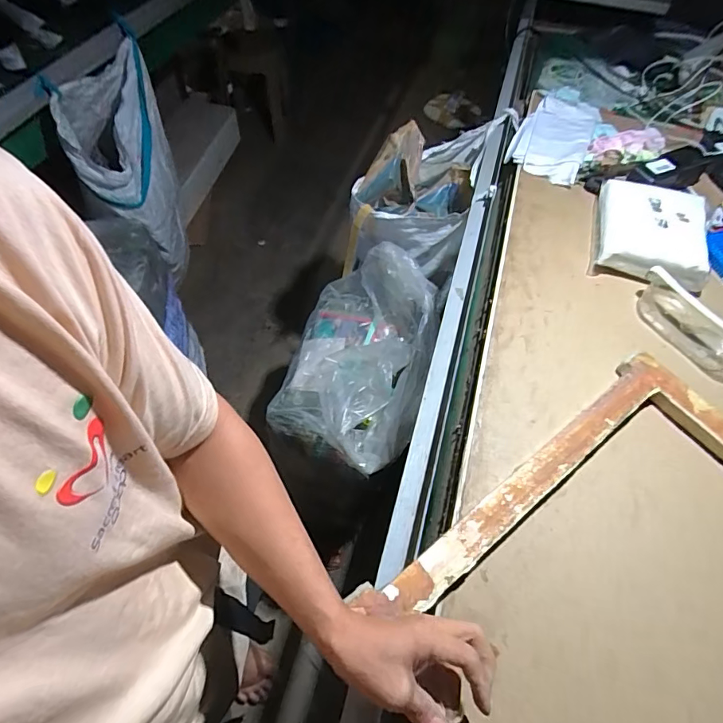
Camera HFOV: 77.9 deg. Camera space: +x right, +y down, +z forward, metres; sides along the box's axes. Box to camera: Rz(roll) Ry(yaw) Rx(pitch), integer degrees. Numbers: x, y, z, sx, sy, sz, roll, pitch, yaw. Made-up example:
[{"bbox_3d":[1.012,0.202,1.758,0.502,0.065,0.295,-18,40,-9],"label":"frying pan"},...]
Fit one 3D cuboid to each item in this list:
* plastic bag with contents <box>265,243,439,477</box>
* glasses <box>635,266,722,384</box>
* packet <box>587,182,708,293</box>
[{"bbox_3d":[-0.012,-0.010,0.908,0.282,0.180,0.436,16,58,6],"label":"plastic bag with contents"},{"bbox_3d":[0.509,-0.060,0.669,0.092,0.051,0.199,-30,64,-20],"label":"glasses"},{"bbox_3d":[0.496,-0.233,0.776,0.167,0.060,0.221,15,58,6],"label":"packet"}]

